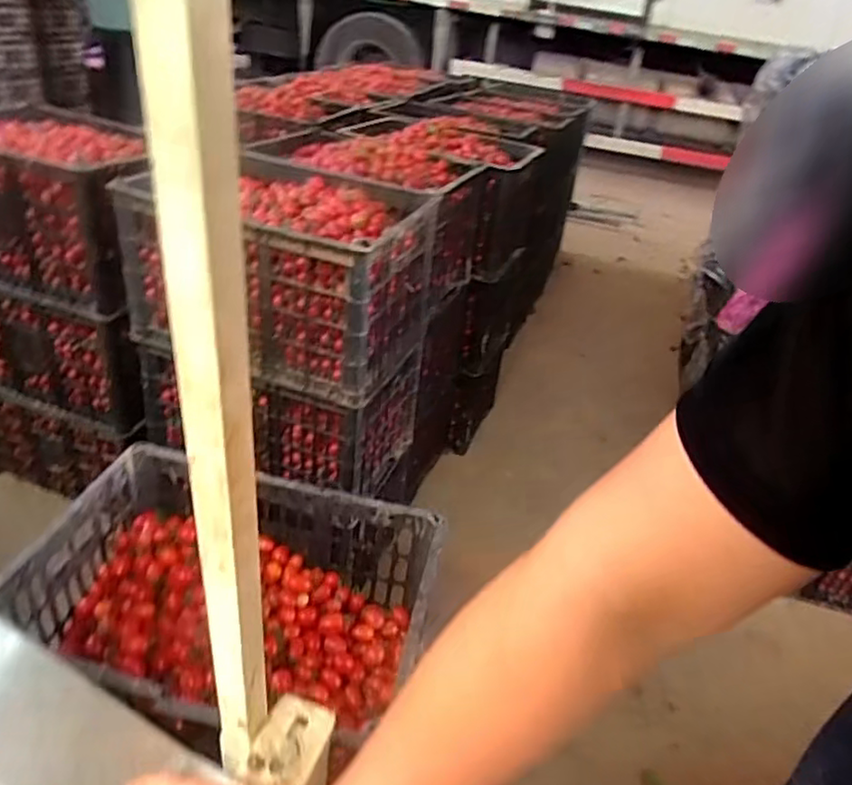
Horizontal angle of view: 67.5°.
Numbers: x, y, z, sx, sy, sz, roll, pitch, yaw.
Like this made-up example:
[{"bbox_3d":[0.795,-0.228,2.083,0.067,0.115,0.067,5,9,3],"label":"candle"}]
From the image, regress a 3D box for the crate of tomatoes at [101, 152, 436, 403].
[{"bbox_3d":[-0.247,-0.221,1.148,0.457,0.299,0.333,13,31,14],"label":"crate of tomatoes"}]

